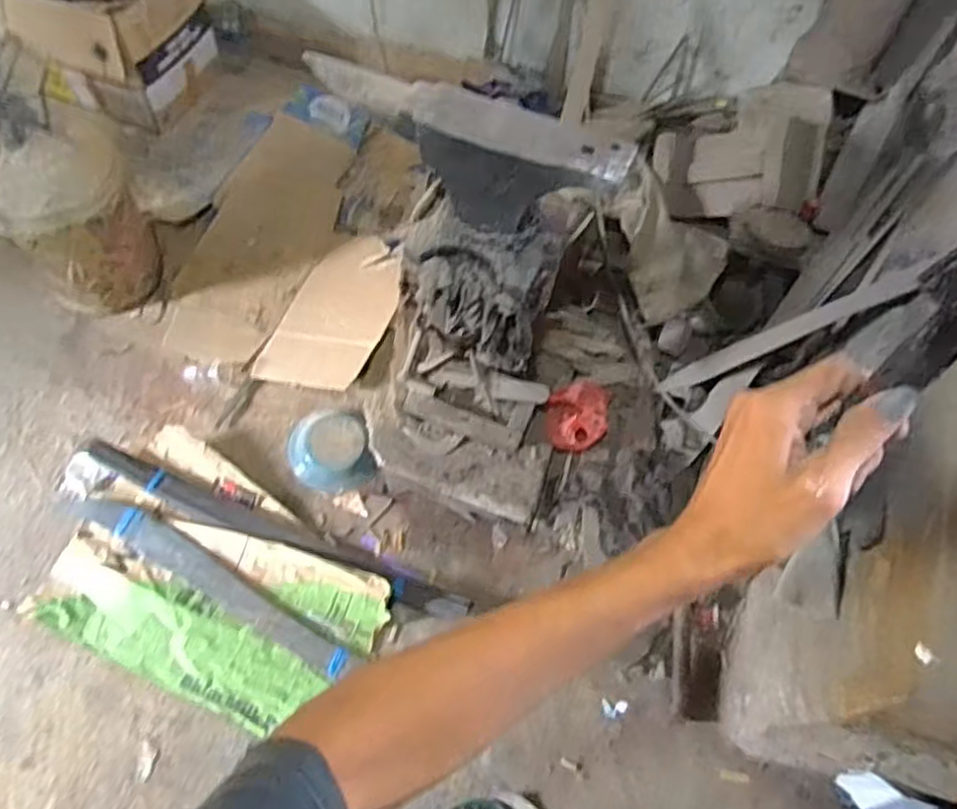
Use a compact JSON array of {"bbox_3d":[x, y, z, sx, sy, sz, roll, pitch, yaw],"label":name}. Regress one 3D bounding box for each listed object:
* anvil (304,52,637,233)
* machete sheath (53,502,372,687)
[{"bbox_3d":[-0.032,-0.403,1.140,0.533,0.172,0.103,20,63,8],"label":"anvil"},{"bbox_3d":[-0.562,0.351,1.474,0.686,0.016,0.088,27,64,12],"label":"machete sheath"}]

